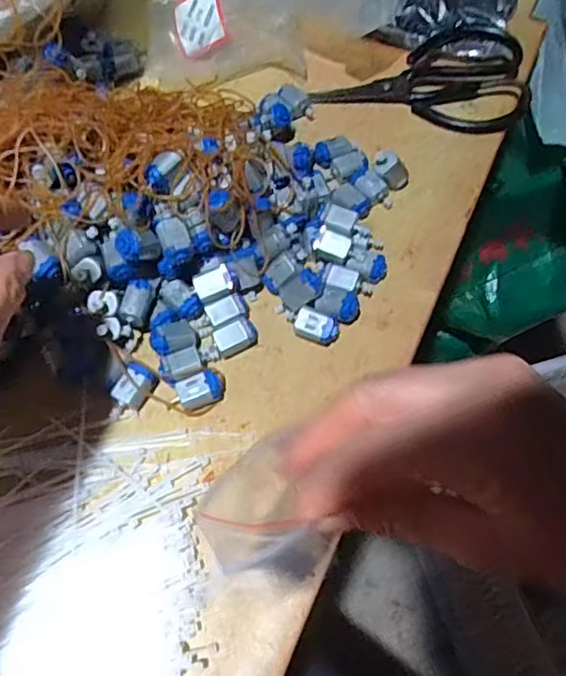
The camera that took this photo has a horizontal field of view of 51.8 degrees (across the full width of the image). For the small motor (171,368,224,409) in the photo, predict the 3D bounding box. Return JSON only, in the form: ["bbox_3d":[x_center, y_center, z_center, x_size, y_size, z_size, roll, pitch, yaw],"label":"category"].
[{"bbox_3d":[-0.052,0.034,0.363,0.034,0.017,0.020,-24,64,-13],"label":"small motor"}]

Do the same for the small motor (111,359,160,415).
[{"bbox_3d":[-0.094,0.033,0.363,0.020,0.014,0.034,25,64,12],"label":"small motor"}]

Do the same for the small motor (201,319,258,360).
[{"bbox_3d":[-0.036,0.001,0.383,0.039,0.012,0.017,-23,64,-13],"label":"small motor"}]

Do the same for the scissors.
[{"bbox_3d":[0.119,-0.224,0.488,0.172,0.029,0.094,8,61,3],"label":"scissors"}]

